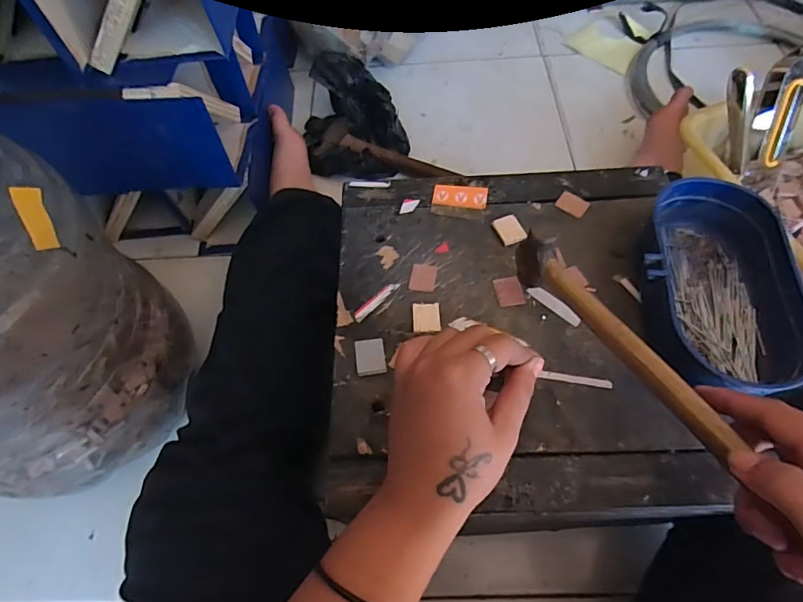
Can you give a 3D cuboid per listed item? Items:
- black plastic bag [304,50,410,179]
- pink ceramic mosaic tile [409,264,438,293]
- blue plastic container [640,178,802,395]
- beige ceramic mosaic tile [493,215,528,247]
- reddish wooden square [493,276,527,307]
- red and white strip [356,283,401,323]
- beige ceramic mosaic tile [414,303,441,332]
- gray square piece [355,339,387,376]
[{"bbox_3d":[-0.075,-0.272,0.704,0.142,0.084,0.189,-13,61,-3],"label":"black plastic bag"},{"bbox_3d":[0.017,-0.019,0.364,0.020,0.004,0.024,7,62,8],"label":"pink ceramic mosaic tile"},{"bbox_3d":[0.209,-0.011,0.323,0.093,0.048,0.160,4,62,6],"label":"blue plastic container"},{"bbox_3d":[0.087,-0.057,0.379,0.021,0.004,0.028,-18,62,-6],"label":"beige ceramic mosaic tile"},{"bbox_3d":[0.081,-0.007,0.355,0.020,0.004,0.024,-10,61,-2],"label":"reddish wooden square"},{"bbox_3d":[-0.019,-0.001,0.356,0.008,0.004,0.043,40,71,22],"label":"red and white strip"},{"bbox_3d":[0.019,0.013,0.345,0.019,0.005,0.023,-2,61,3],"label":"beige ceramic mosaic tile"},{"bbox_3d":[-0.021,0.039,0.329,0.020,0.005,0.025,-8,61,-1],"label":"gray square piece"}]

